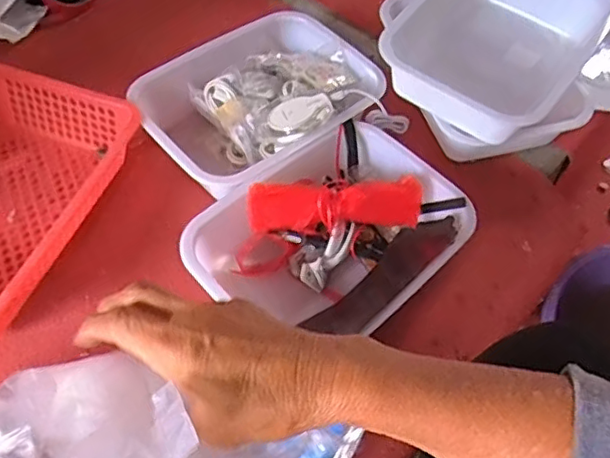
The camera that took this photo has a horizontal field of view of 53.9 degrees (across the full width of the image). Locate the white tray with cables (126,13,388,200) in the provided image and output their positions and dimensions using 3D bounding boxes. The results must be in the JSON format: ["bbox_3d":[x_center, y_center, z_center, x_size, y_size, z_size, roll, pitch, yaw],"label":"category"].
[{"bbox_3d":[-0.059,-0.155,0.775,0.286,0.084,0.221,-34,64,-23],"label":"white tray with cables"}]

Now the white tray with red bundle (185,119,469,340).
[{"bbox_3d":[0.027,0.015,0.666,0.287,0.085,0.204,-34,64,-23],"label":"white tray with red bundle"}]

